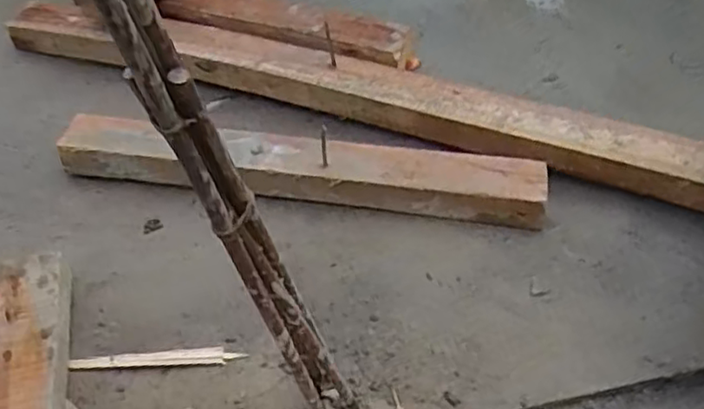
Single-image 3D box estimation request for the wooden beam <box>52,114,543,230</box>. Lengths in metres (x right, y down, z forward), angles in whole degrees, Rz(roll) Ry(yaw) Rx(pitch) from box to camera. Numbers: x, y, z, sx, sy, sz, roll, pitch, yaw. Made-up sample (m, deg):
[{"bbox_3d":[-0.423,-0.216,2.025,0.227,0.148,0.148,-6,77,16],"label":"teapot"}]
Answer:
[{"bbox_3d":[-0.059,-0.040,0.714,0.504,0.044,0.074,7,52,11],"label":"wooden beam"}]

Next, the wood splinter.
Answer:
[{"bbox_3d":[-0.169,0.133,0.593,0.149,0.006,0.017,-4,50,2],"label":"wood splinter"}]

